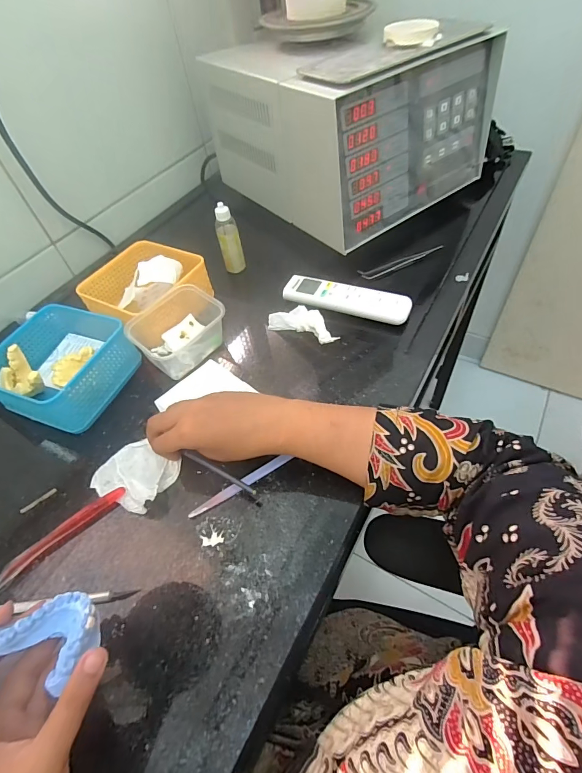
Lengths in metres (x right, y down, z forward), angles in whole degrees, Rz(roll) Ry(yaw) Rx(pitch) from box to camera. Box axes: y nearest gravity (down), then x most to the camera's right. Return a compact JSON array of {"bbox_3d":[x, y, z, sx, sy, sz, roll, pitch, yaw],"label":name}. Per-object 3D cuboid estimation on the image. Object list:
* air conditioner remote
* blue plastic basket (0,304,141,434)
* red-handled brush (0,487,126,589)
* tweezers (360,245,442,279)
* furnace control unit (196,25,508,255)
[{"bbox_3d":[0.076,-0.124,0.539,0.179,0.017,0.046,19,56,19],"label":"air conditioner remote"},{"bbox_3d":[-0.276,-0.029,0.467,0.138,0.058,0.134,17,56,18],"label":"blue plastic basket"},{"bbox_3d":[-0.242,0.156,0.351,0.189,0.010,0.021,-34,56,-19],"label":"red-handled brush"},{"bbox_3d":[0.171,-0.194,0.598,0.126,0.013,0.013,-19,51,9],"label":"tweezers"},{"bbox_3d":[0.089,-0.442,0.635,0.333,0.200,0.337,-33,56,-19],"label":"furnace control unit"}]

